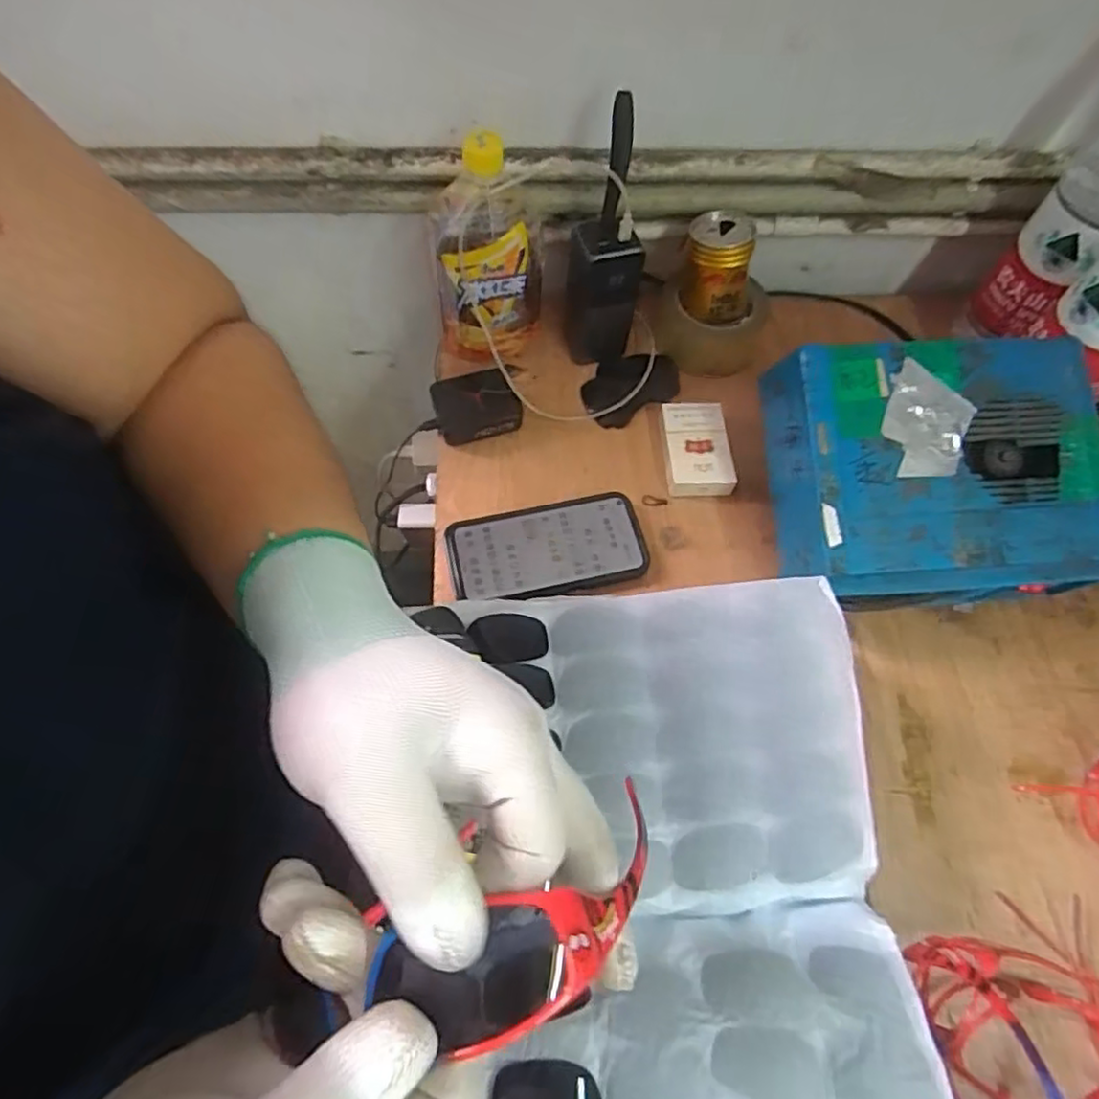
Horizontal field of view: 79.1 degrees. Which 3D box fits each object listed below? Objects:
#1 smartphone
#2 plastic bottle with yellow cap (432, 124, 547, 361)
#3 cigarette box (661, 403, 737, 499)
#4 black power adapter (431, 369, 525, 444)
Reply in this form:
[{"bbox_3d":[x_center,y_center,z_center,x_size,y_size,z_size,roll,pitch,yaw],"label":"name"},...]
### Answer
[{"bbox_3d":[0.000,0.002,0.570,0.166,0.017,0.083,-11,64,-8],"label":"smartphone"},{"bbox_3d":[-0.054,-0.265,0.589,0.092,0.193,0.092,-6,64,-6],"label":"plastic bottle with yellow cap"},{"bbox_3d":[0.134,-0.091,0.613,0.059,0.026,0.087,0,63,-3],"label":"cigarette box"},{"bbox_3d":[-0.068,-0.131,0.622,0.074,0.034,0.058,-15,65,-10],"label":"black power adapter"}]

